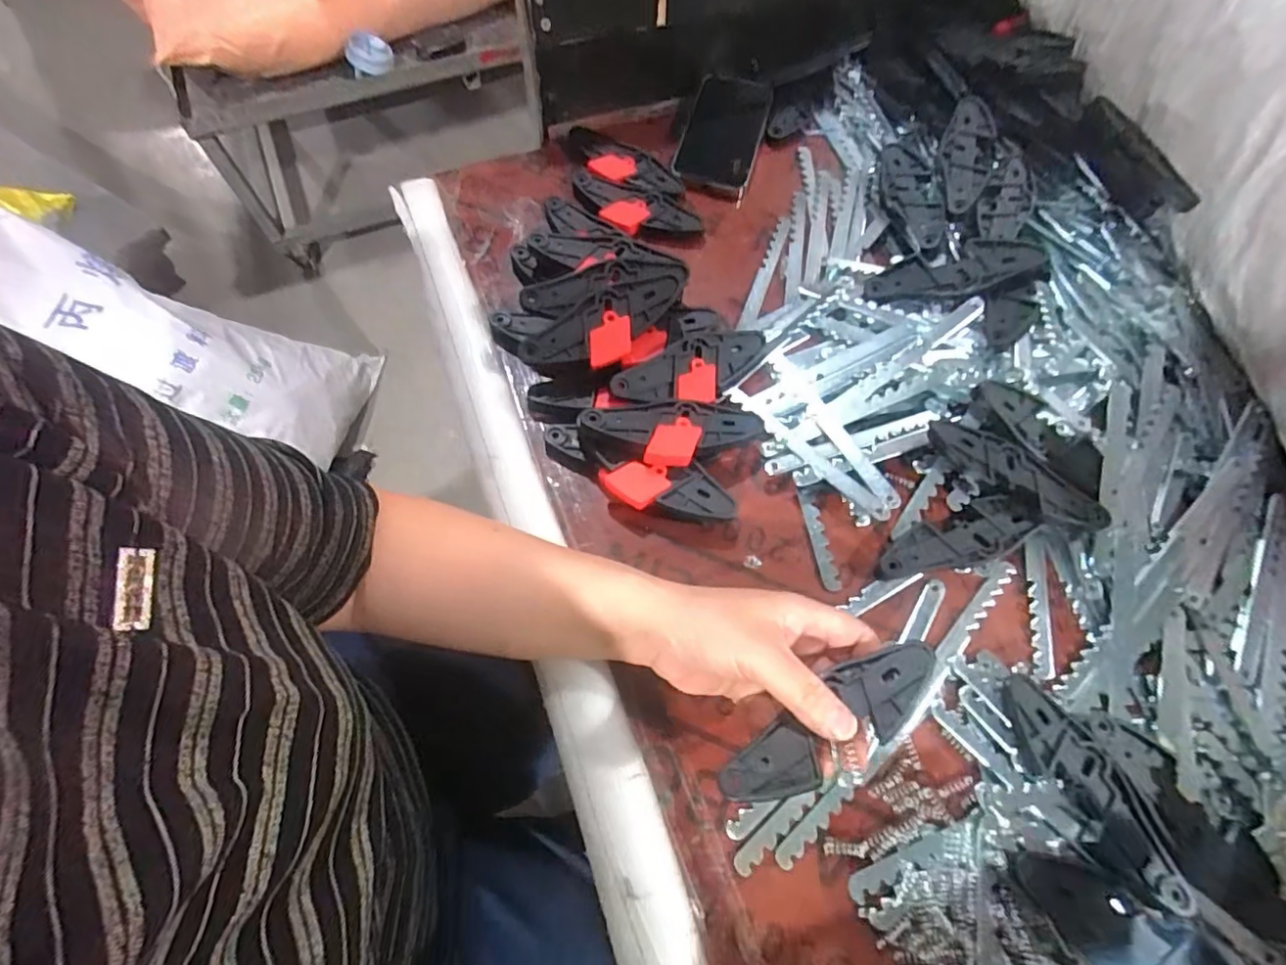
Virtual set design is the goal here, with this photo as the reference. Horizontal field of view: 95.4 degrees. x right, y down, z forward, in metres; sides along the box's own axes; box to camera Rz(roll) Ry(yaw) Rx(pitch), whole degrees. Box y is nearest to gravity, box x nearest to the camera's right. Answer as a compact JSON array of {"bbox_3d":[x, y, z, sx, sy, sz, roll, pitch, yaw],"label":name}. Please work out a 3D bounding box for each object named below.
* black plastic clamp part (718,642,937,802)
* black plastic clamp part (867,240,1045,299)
[{"bbox_3d":[0.096,0.121,0.296,0.125,0.013,0.037,-30,73,-10],"label":"black plastic clamp part"},{"bbox_3d":[0.245,-0.170,0.469,0.123,0.011,0.043,-9,69,13],"label":"black plastic clamp part"}]

